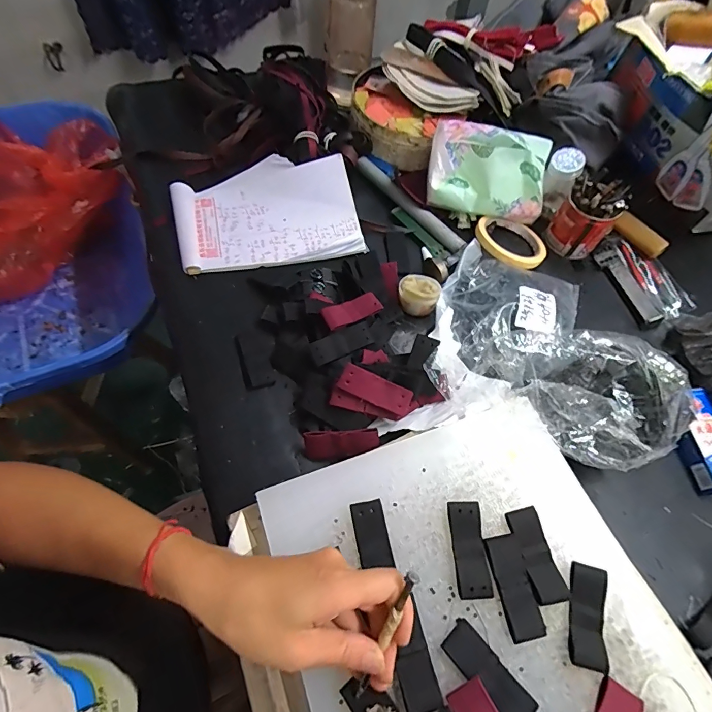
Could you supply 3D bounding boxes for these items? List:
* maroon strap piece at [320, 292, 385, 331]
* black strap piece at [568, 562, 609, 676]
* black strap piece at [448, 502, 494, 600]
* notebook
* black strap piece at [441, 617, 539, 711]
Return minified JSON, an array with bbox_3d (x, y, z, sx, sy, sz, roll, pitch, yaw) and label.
[{"bbox_3d":[-0.003,-0.048,0.426,0.068,0.011,0.023,-24,61,-27],"label":"maroon strap piece"},{"bbox_3d":[0.169,0.188,0.294,0.027,0.006,0.065,13,61,3],"label":"black strap piece"},{"bbox_3d":[0.087,0.148,0.312,0.024,0.007,0.066,1,61,-4],"label":"black strap piece"},{"bbox_3d":[-0.108,-0.180,0.505,0.217,0.041,0.146,-8,60,-1],"label":"notebook"},{"bbox_3d":[0.090,0.216,0.275,0.025,0.004,0.067,-33,69,-31],"label":"black strap piece"}]

